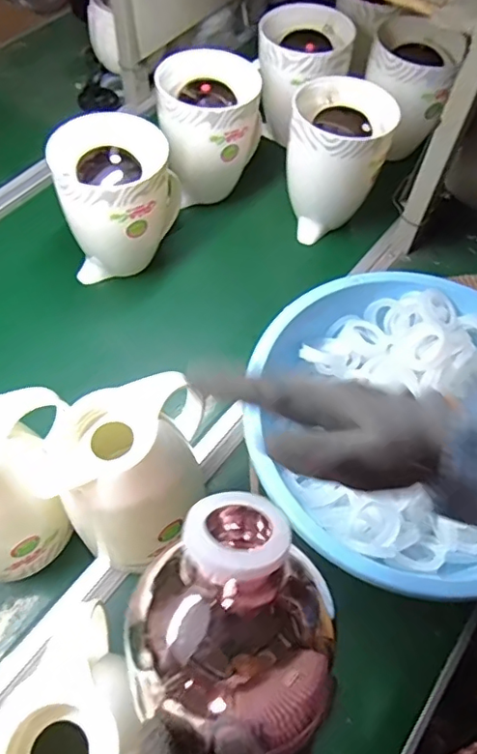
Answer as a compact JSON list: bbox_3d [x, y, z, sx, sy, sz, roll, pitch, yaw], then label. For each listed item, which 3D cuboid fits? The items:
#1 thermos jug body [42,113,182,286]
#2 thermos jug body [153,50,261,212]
[{"bbox_3d":[-0.167,-0.244,0.777,0.140,0.197,0.144,6,59,1],"label":"thermos jug body"},{"bbox_3d":[-0.043,-0.371,0.856,0.152,0.180,0.146,-2,60,-4],"label":"thermos jug body"}]

